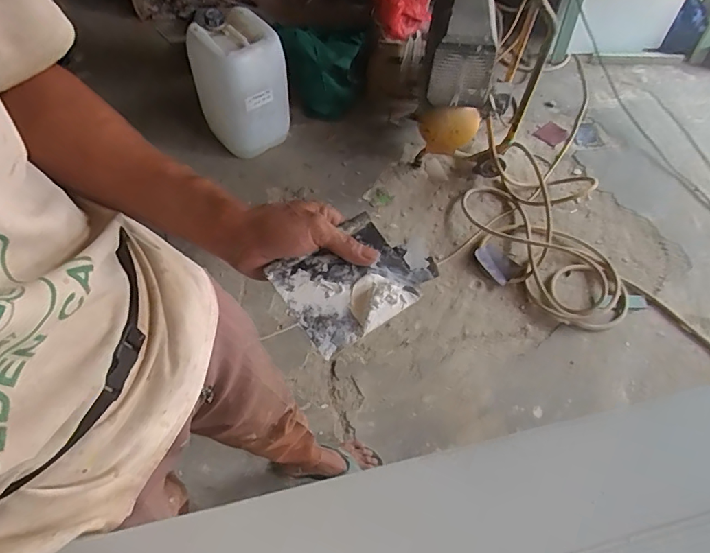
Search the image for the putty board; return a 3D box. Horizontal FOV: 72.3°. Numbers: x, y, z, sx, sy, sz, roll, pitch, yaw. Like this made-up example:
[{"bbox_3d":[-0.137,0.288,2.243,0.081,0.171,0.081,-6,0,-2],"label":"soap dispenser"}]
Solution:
[{"bbox_3d":[0.002,0.001,0.443,0.136,0.015,0.094,-34,80,-24],"label":"putty board"}]

